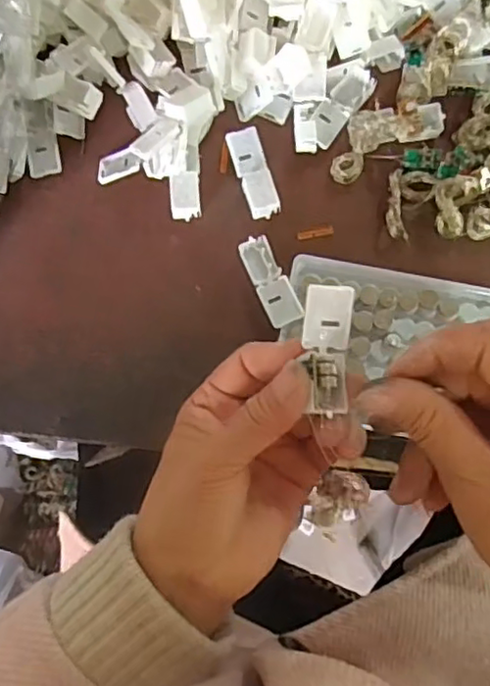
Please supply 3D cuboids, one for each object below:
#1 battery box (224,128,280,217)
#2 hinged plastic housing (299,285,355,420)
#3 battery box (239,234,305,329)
[{"bbox_3d":[0.005,-0.104,0.380,0.019,0.011,0.055,-16,81,-1],"label":"battery box"},{"bbox_3d":[0.035,0.003,0.259,0.020,0.013,0.053,-1,95,2],"label":"hinged plastic housing"},{"bbox_3d":[0.015,-0.036,0.369,0.021,0.012,0.054,-27,81,-2],"label":"battery box"}]

